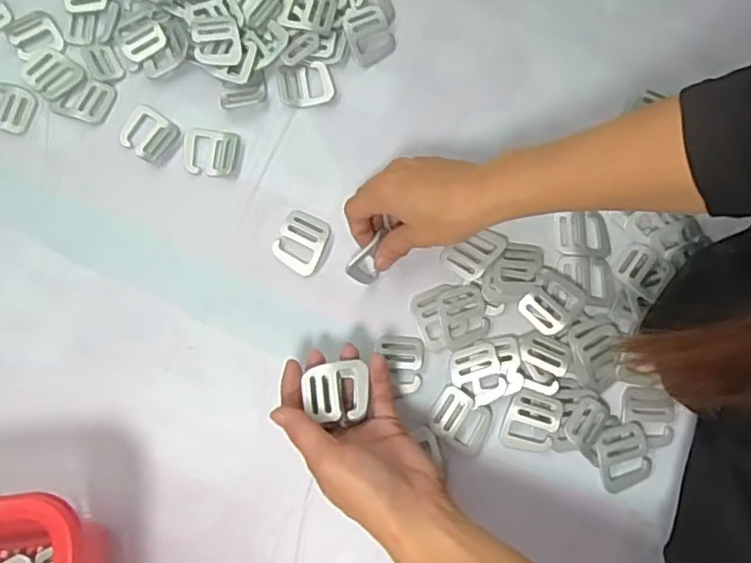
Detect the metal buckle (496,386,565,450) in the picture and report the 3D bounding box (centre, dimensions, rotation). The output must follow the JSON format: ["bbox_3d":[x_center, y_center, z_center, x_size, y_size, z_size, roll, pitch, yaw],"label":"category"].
[{"bbox_3d":[0.117,0.104,0.470,0.040,0.008,0.043,15,79,1],"label":"metal buckle"}]

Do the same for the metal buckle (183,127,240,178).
[{"bbox_3d":[-0.137,-0.107,0.518,0.045,0.004,0.040,9,78,0],"label":"metal buckle"}]

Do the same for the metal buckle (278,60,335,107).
[{"bbox_3d":[-0.060,-0.169,0.537,0.046,0.006,0.041,-9,79,-3],"label":"metal buckle"}]

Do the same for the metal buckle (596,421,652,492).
[{"bbox_3d":[0.187,0.131,0.469,0.041,0.004,0.045,-14,79,-4],"label":"metal buckle"}]

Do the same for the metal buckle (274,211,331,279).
[{"bbox_3d":[-0.059,-0.033,0.503,0.039,0.007,0.050,19,79,2],"label":"metal buckle"}]

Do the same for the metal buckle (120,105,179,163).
[{"bbox_3d":[-0.189,-0.123,0.519,0.043,0.004,0.039,32,79,5],"label":"metal buckle"}]

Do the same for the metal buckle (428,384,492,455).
[{"bbox_3d":[0.065,0.104,0.474,0.045,0.005,0.039,28,79,4],"label":"metal buckle"}]

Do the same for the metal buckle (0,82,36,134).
[{"bbox_3d":[-0.307,-0.145,0.518,0.047,0.004,0.041,13,78,1],"label":"metal buckle"}]

